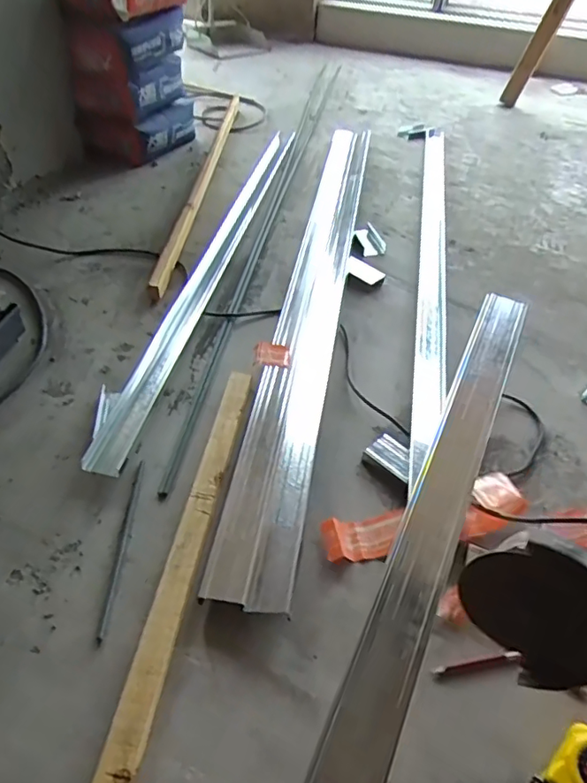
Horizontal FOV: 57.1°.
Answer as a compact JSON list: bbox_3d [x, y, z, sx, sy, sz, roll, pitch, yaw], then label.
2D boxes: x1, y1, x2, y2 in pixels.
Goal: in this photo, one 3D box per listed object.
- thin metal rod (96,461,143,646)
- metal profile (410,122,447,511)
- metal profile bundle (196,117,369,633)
[{"bbox_3d":[-0.198,0.173,0.621,0.009,0.004,0.222,2,46,-3],"label":"thin metal rod"},{"bbox_3d":[0.298,-0.324,1.171,0.053,0.048,1.263,11,46,5],"label":"metal profile"},{"bbox_3d":[0.051,-0.233,1.023,0.103,0.031,1.319,10,46,4],"label":"metal profile bundle"}]

